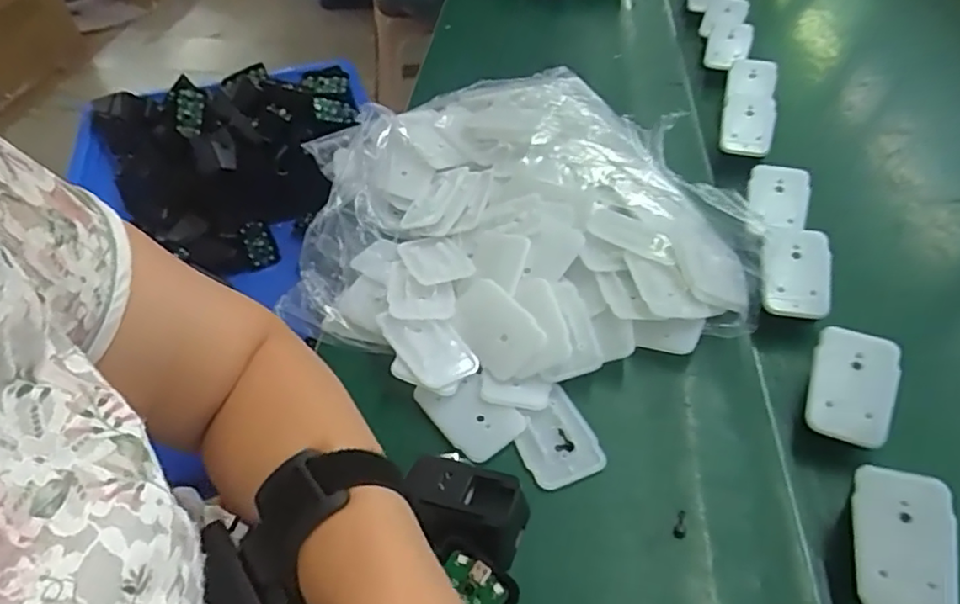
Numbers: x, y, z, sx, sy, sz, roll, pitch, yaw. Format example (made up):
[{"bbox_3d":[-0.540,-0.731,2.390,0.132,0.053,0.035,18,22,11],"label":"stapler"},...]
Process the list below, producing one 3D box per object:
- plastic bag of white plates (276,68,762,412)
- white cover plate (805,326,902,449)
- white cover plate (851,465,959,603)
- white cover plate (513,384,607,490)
[{"bbox_3d":[-0.001,-0.078,0.481,0.296,0.081,0.320,-13,48,-10],"label":"plastic bag of white plates"},{"bbox_3d":[0.217,0.049,0.364,0.043,0.004,0.066,15,71,22],"label":"white cover plate"},{"bbox_3d":[0.203,0.116,0.298,0.042,0.004,0.068,7,70,21],"label":"white cover plate"},{"bbox_3d":[0.044,0.081,0.373,0.044,0.004,0.057,-20,49,-16],"label":"white cover plate"}]

